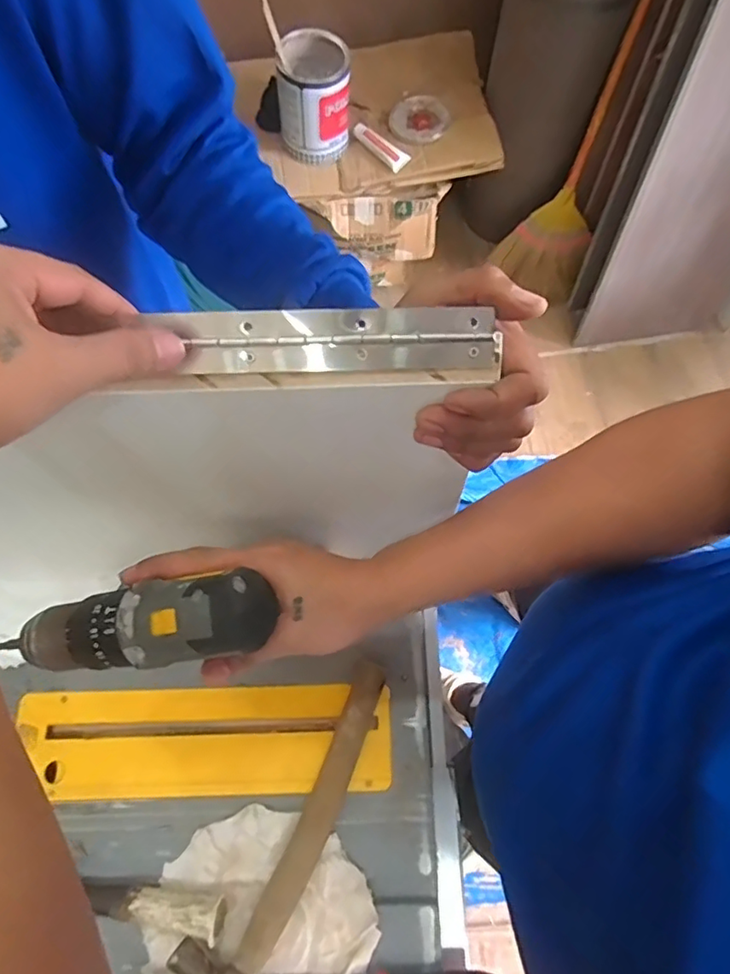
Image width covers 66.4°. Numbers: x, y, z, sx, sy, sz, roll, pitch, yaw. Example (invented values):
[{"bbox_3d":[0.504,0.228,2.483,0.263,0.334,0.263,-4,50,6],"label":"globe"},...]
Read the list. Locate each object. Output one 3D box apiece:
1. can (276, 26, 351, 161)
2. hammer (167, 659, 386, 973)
[{"bbox_3d":[-0.122,-0.938,1.359,0.170,0.222,0.179,0,72,0],"label":"can"},{"bbox_3d":[-0.039,0.301,0.499,0.117,0.034,0.278,27,74,8],"label":"hammer"}]

